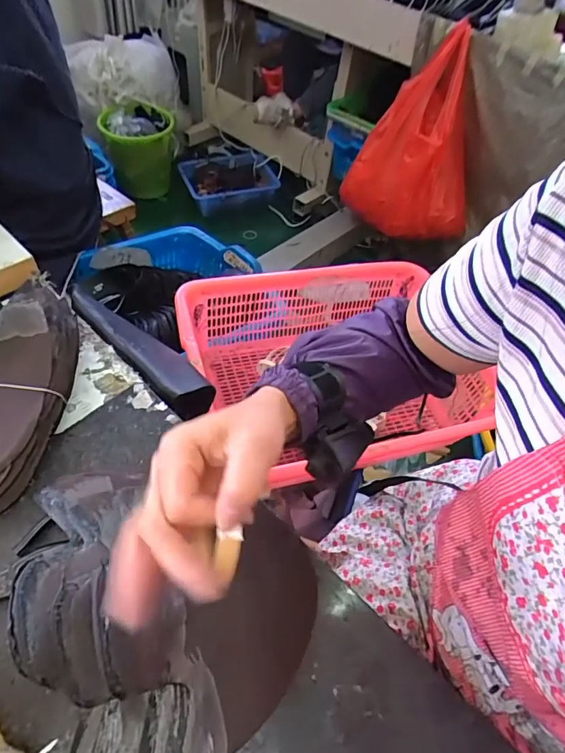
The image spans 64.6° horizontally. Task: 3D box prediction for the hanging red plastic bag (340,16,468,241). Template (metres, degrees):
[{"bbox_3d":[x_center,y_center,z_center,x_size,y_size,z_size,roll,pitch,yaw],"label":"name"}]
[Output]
[{"bbox_3d":[0.376,-0.650,1.283,0.294,0.430,0.271,-11,52,-11],"label":"hanging red plastic bag"}]

